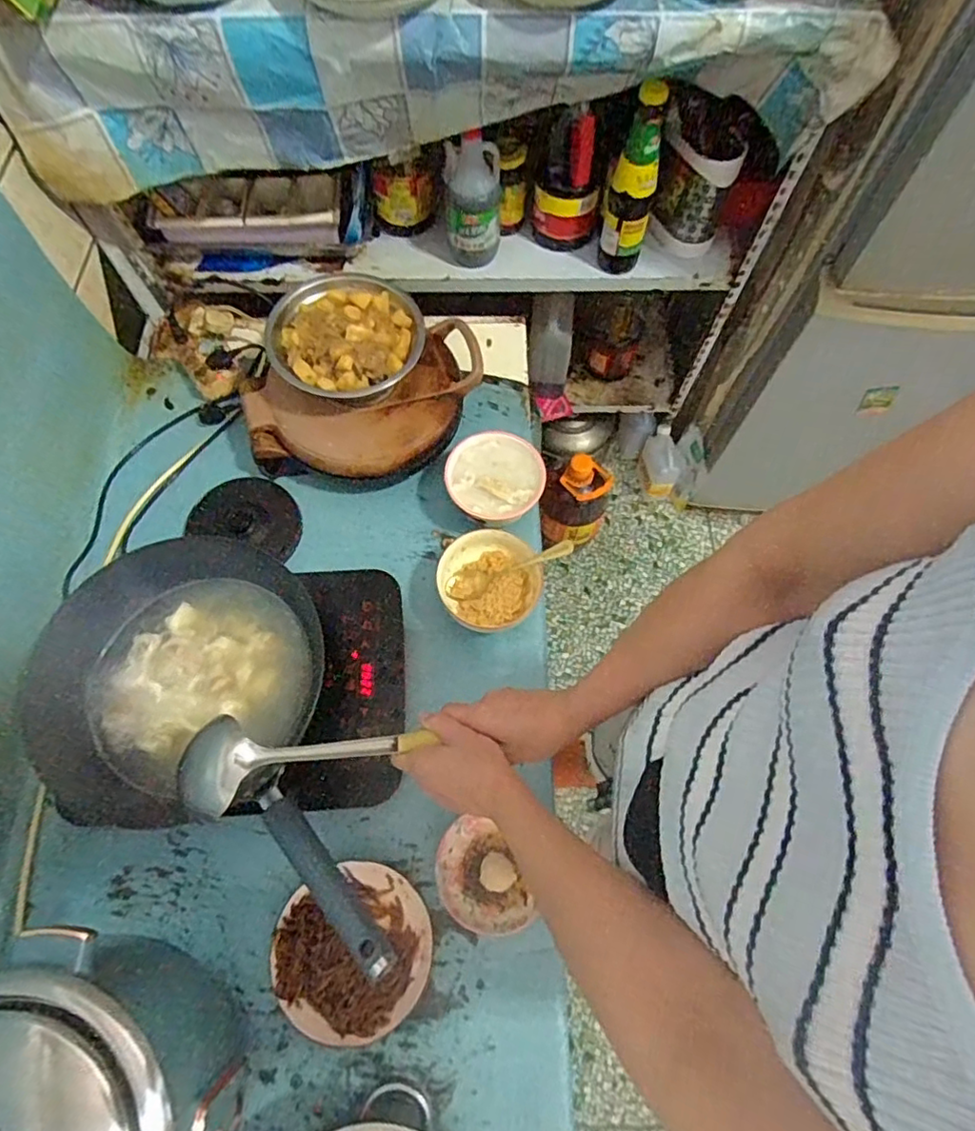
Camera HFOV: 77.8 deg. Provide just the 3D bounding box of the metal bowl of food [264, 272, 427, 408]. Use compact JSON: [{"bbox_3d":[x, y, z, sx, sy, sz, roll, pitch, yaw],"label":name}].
[{"bbox_3d":[-0.195,-0.312,0.828,0.210,0.070,0.191,0,68,0],"label":"metal bowl of food"}]

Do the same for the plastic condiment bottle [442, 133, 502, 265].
[{"bbox_3d":[-0.024,-0.561,0.938,0.086,0.181,0.072,6,68,3],"label":"plastic condiment bottle"}]

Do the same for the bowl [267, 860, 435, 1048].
[{"bbox_3d":[-0.146,0.415,0.656,0.164,0.042,0.161,0,68,0],"label":"bowl"}]

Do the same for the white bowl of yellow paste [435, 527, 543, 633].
[{"bbox_3d":[0.001,0.024,0.819,0.131,0.057,0.131,0,68,0],"label":"white bowl of yellow paste"}]

